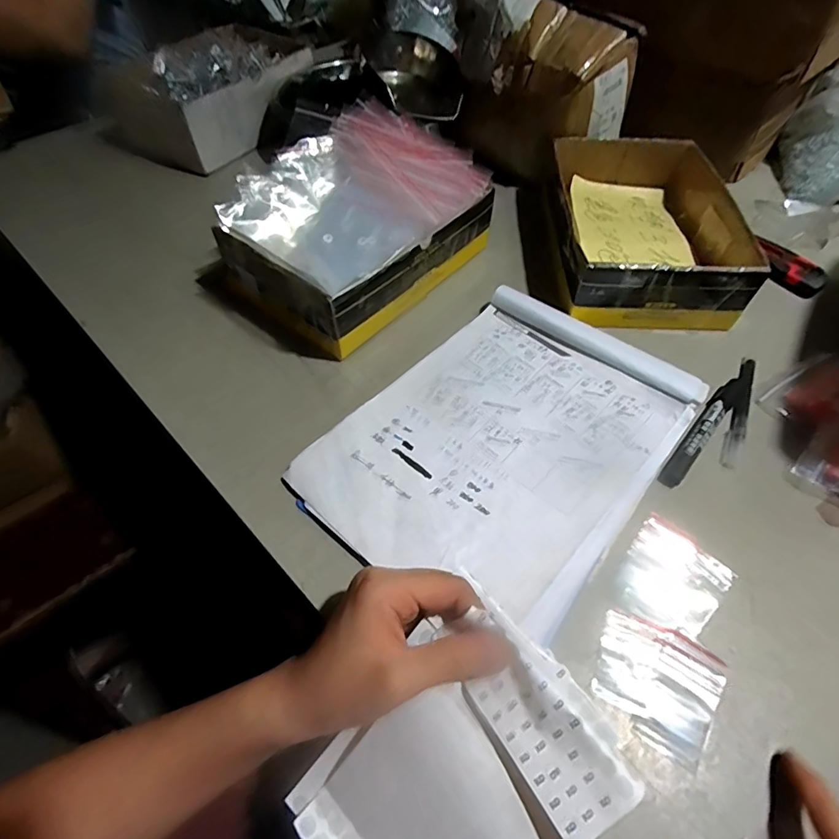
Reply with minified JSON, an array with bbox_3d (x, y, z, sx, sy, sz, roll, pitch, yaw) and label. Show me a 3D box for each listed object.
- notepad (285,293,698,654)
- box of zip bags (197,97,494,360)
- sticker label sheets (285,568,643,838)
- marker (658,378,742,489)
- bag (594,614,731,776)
[{"bbox_3d":[0.074,0.015,0.412,0.228,0.021,0.302,35,61,22],"label":"notepad"},{"bbox_3d":[-0.078,-0.209,0.518,0.200,0.103,0.258,34,61,22],"label":"box of zip bags"},{"bbox_3d":[0.022,0.209,0.279,0.135,0.022,0.181,37,95,19],"label":"sticker label sheets"},{"bbox_3d":[0.251,0.006,0.425,0.017,0.012,0.146,37,62,23],"label":"marker"},{"bbox_3d":[0.154,0.170,0.316,0.075,0.009,0.071,28,59,19],"label":"bag"}]

